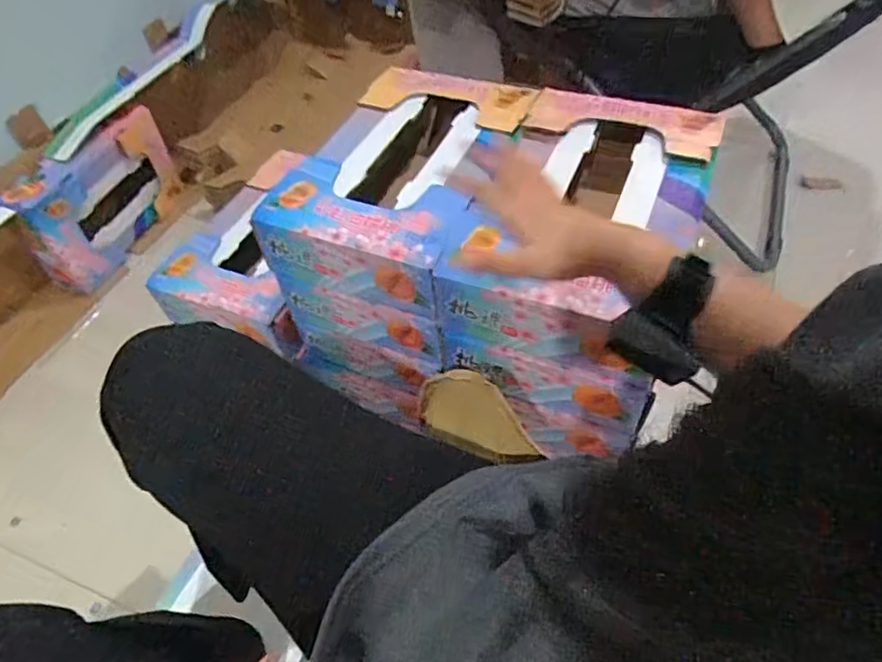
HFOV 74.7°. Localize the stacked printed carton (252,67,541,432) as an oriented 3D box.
[{"bbox_3d":[-0.035,-0.131,0.898,0.242,0.354,0.374,17,53,19],"label":"stacked printed carton"}]

